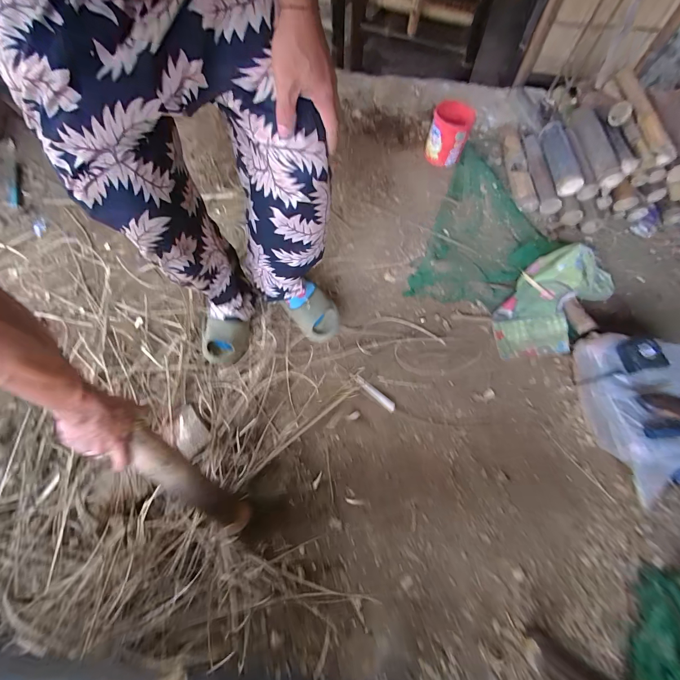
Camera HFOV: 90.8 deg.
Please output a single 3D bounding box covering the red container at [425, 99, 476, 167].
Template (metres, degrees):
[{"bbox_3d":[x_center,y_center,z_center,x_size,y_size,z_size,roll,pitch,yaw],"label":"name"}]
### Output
[{"bbox_3d":[0.389,-0.741,1.209,0.139,0.156,0.169,20,66,7],"label":"red container"}]

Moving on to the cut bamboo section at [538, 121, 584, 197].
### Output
[{"bbox_3d":[0.750,-0.622,1.153,0.066,0.068,0.309,2,64,-2],"label":"cut bamboo section"}]

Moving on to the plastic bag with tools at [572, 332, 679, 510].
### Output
[{"bbox_3d":[0.780,0.157,0.822,0.286,0.147,0.389,-8,65,-6],"label":"plastic bag with tools"}]

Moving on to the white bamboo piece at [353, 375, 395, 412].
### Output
[{"bbox_3d":[0.085,0.136,0.860,0.131,0.021,0.024,39,69,15],"label":"white bamboo piece"}]

